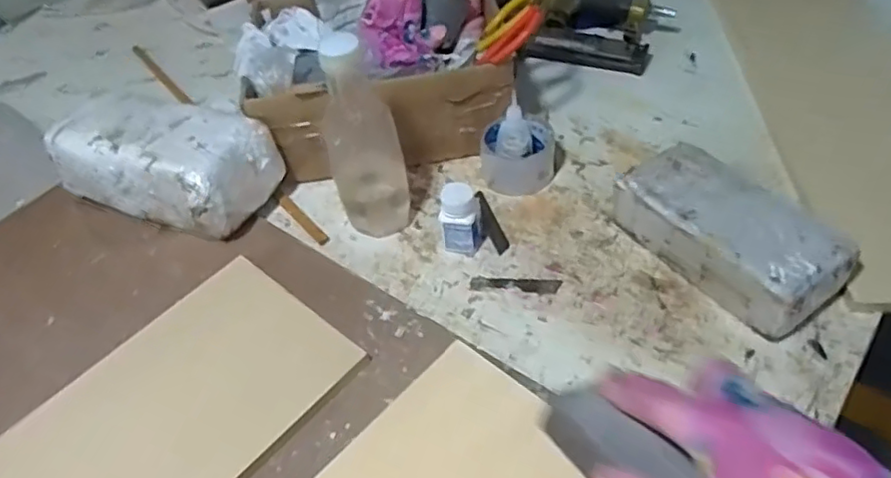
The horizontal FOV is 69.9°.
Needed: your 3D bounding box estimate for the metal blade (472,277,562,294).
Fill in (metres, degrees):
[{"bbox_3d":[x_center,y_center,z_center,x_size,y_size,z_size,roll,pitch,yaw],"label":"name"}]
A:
[{"bbox_3d":[0.071,0.046,0.648,0.090,0.004,0.018,2,47,9],"label":"metal blade"}]

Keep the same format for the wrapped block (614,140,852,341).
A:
[{"bbox_3d":[0.270,-0.003,0.618,0.103,0.070,0.201,-28,49,-18],"label":"wrapped block"}]

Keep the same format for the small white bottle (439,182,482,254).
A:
[{"bbox_3d":[0.014,-0.019,0.660,0.037,0.081,0.030,4,47,11],"label":"small white bottle"}]

